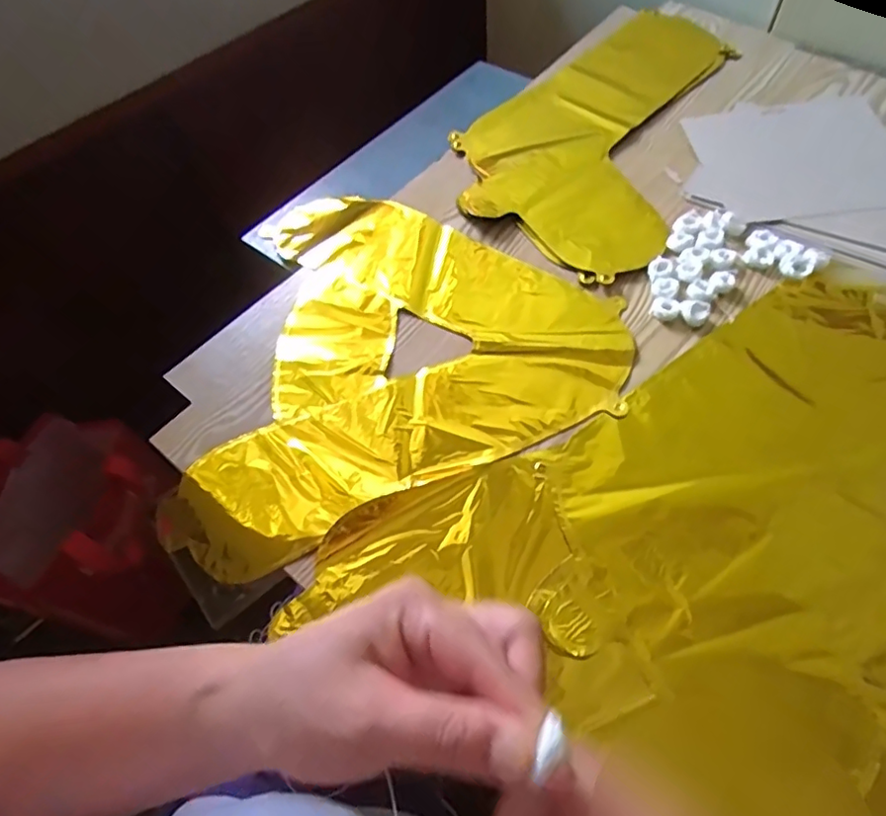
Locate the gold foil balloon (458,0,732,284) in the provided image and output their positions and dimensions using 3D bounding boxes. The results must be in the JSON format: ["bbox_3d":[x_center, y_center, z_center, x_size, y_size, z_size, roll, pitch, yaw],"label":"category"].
[{"bbox_3d":[0.174,-0.303,0.605,0.228,0.015,0.409,28,63,19],"label":"gold foil balloon"}]

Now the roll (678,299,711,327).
[{"bbox_3d":[0.203,-0.078,0.464,0.023,0.011,0.020,31,64,21],"label":"roll"}]

